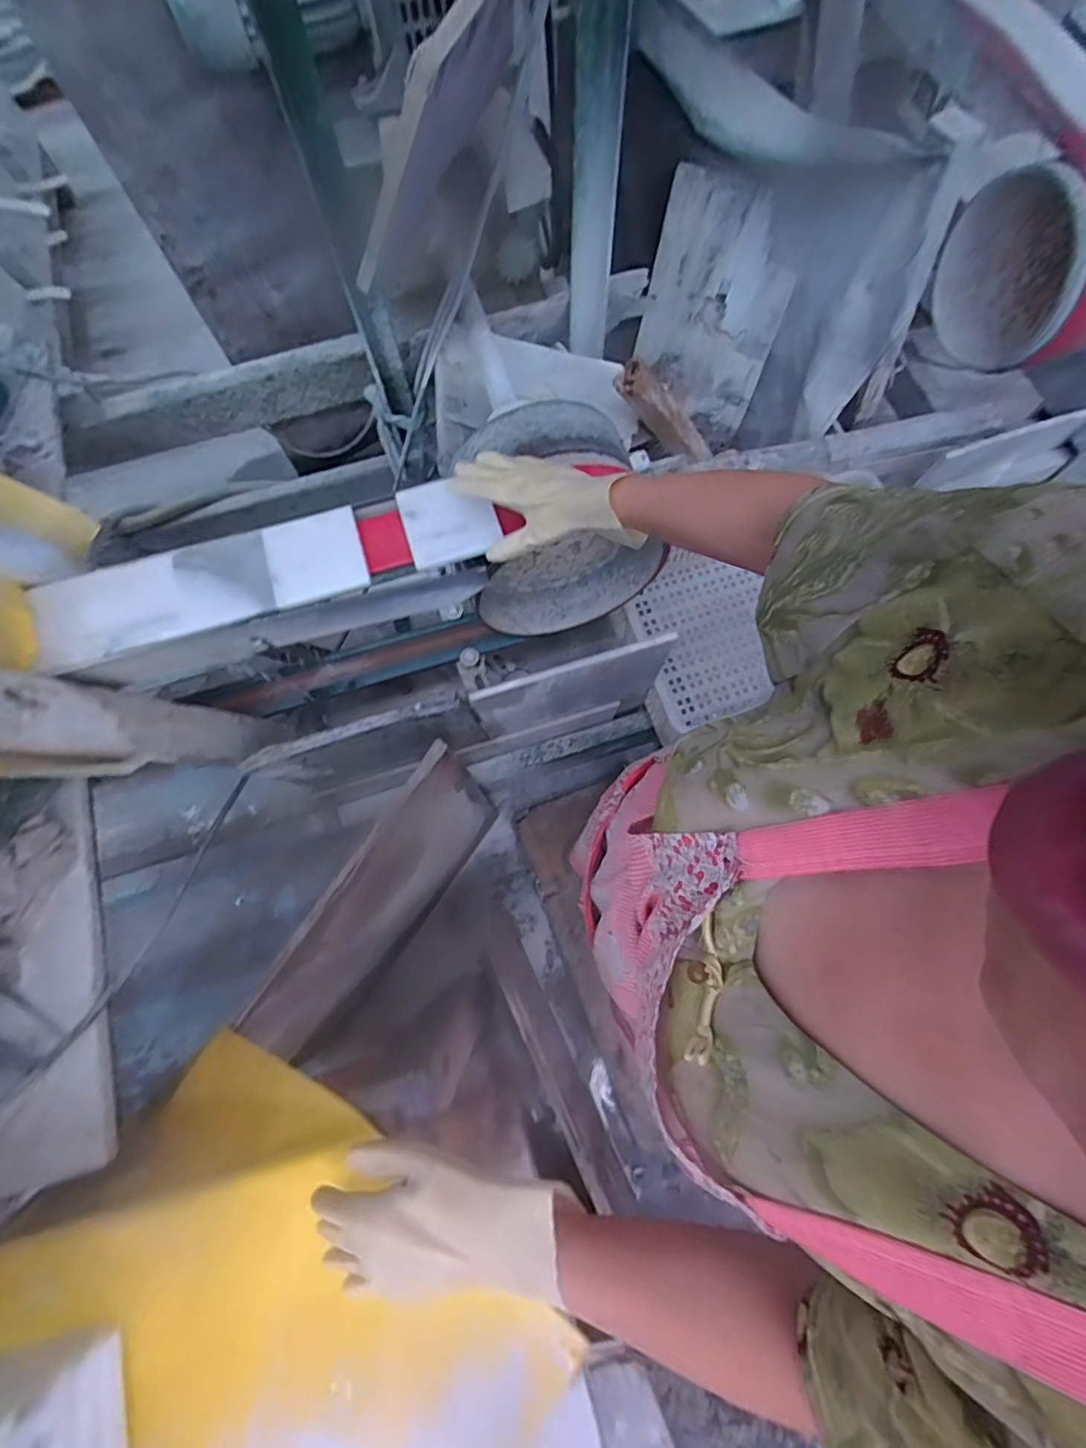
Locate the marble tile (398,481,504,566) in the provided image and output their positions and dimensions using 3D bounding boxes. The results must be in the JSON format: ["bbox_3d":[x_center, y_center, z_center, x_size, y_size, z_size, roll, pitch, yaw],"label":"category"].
[{"bbox_3d":[-0.103,-0.226,0.630,0.099,0.013,0.100,-18,73,-3],"label":"marble tile"}]

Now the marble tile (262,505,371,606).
[{"bbox_3d":[-0.248,-0.184,0.628,0.098,0.016,0.094,-16,73,-3],"label":"marble tile"}]

